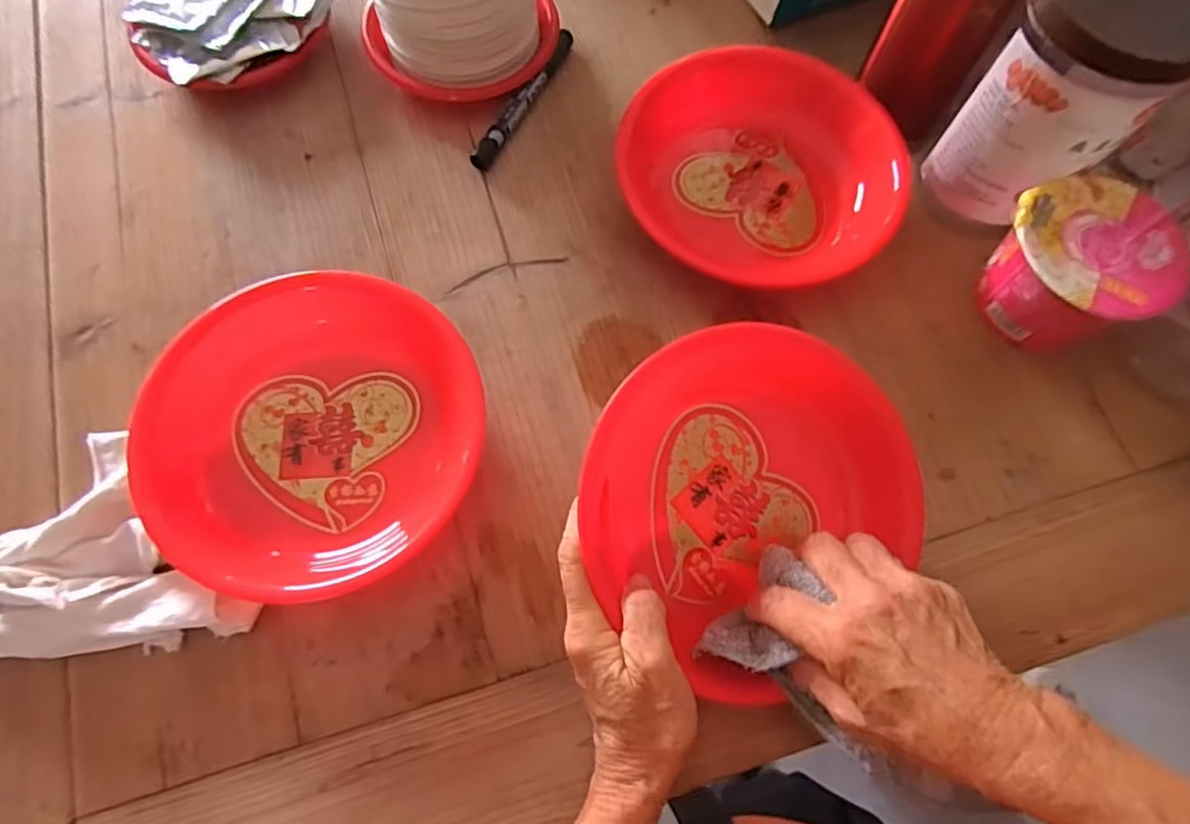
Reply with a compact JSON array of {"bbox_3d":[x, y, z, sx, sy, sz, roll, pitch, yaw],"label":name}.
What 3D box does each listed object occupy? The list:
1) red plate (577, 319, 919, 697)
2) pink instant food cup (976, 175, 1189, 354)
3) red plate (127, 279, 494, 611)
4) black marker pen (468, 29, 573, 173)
[{"bbox_3d":[0.081,0.040,0.356,0.183,0.034,0.166,-40,94,-11],"label":"red plate"},{"bbox_3d":[0.300,-0.089,0.412,0.091,0.068,0.093,0,71,-1],"label":"pink instant food cup"},{"bbox_3d":[-0.163,0.010,0.383,0.188,0.043,0.183,0,71,-1],"label":"red plate"},{"bbox_3d":[-0.051,-0.233,0.484,0.012,0.015,0.140,26,73,8],"label":"black marker pen"}]

